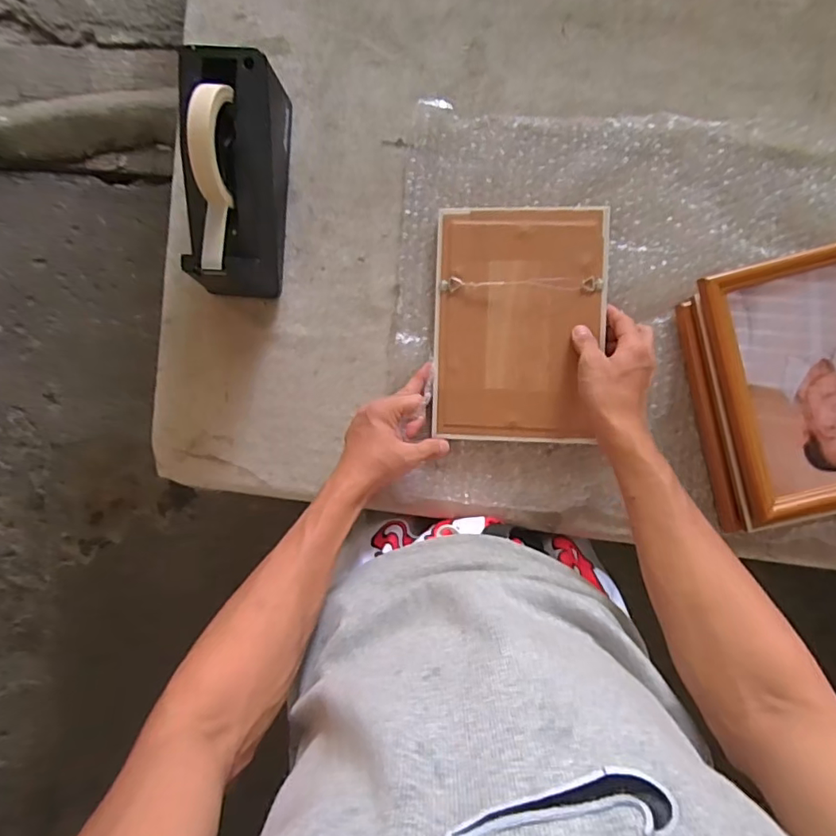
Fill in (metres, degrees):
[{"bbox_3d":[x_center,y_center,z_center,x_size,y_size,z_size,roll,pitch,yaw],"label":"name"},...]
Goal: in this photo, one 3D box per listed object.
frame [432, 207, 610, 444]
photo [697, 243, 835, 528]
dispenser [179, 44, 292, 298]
[{"bbox_3d":[0.100,-0.092,0.532,0.161,0.010,0.228,2,92,5],"label":"frame"},{"bbox_3d":[0.363,-0.032,0.483,0.161,0.017,0.231,-14,93,5],"label":"photo"},{"bbox_3d":[-0.173,-0.223,0.496,0.072,0.129,0.205,4,93,4],"label":"dispenser"}]

